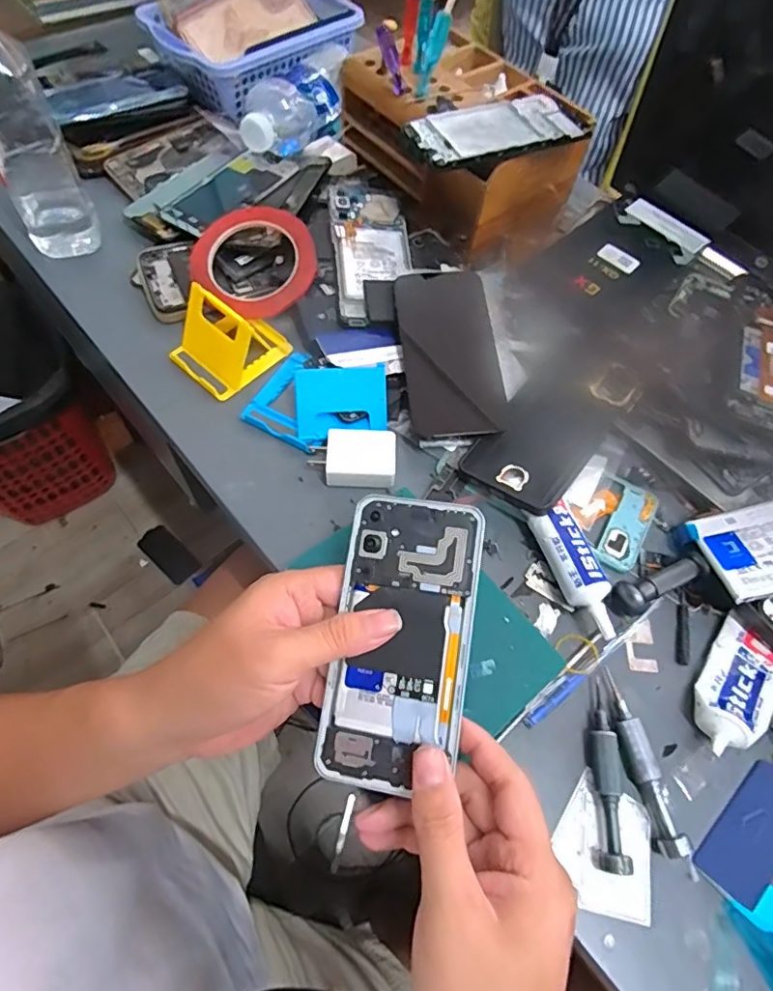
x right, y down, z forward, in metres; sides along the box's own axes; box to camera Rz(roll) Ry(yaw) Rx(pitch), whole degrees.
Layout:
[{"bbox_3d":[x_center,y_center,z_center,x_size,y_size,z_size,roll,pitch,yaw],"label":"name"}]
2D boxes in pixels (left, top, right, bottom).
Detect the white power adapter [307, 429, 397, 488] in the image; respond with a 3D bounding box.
[{"bbox_3d":[-0.025,-0.026,0.410,0.064,0.023,0.045,2,61,-3],"label":"white power adapter"}]

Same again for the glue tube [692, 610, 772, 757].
[{"bbox_3d":[0.230,0.124,0.347,0.044,0.018,0.091,37,65,15],"label":"glue tube"}]

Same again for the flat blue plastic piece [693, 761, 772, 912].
[{"bbox_3d":[0.217,0.196,0.316,0.079,0.004,0.034,-37,48,-21],"label":"flat blue plastic piece"}]

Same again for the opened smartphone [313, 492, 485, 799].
[{"bbox_3d":[0.009,0.080,0.306,0.077,0.004,0.160,7,78,11],"label":"opened smartphone"}]

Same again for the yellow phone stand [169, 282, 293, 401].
[{"bbox_3d":[-0.133,-0.136,0.445,0.072,0.046,0.084,42,66,17],"label":"yellow phone stand"}]

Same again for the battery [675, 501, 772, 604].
[{"bbox_3d":[0.251,0.036,0.367,0.066,0.006,0.079,-19,37,8],"label":"battery"}]

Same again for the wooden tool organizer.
[{"bbox_3d":[0.080,-0.336,0.532,0.159,0.107,0.216,-25,66,-16],"label":"wooden tool organizer"}]

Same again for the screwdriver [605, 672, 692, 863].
[{"bbox_3d":[0.154,0.160,0.329,0.015,0.014,0.101,-9,62,-9],"label":"screwdriver"}]

